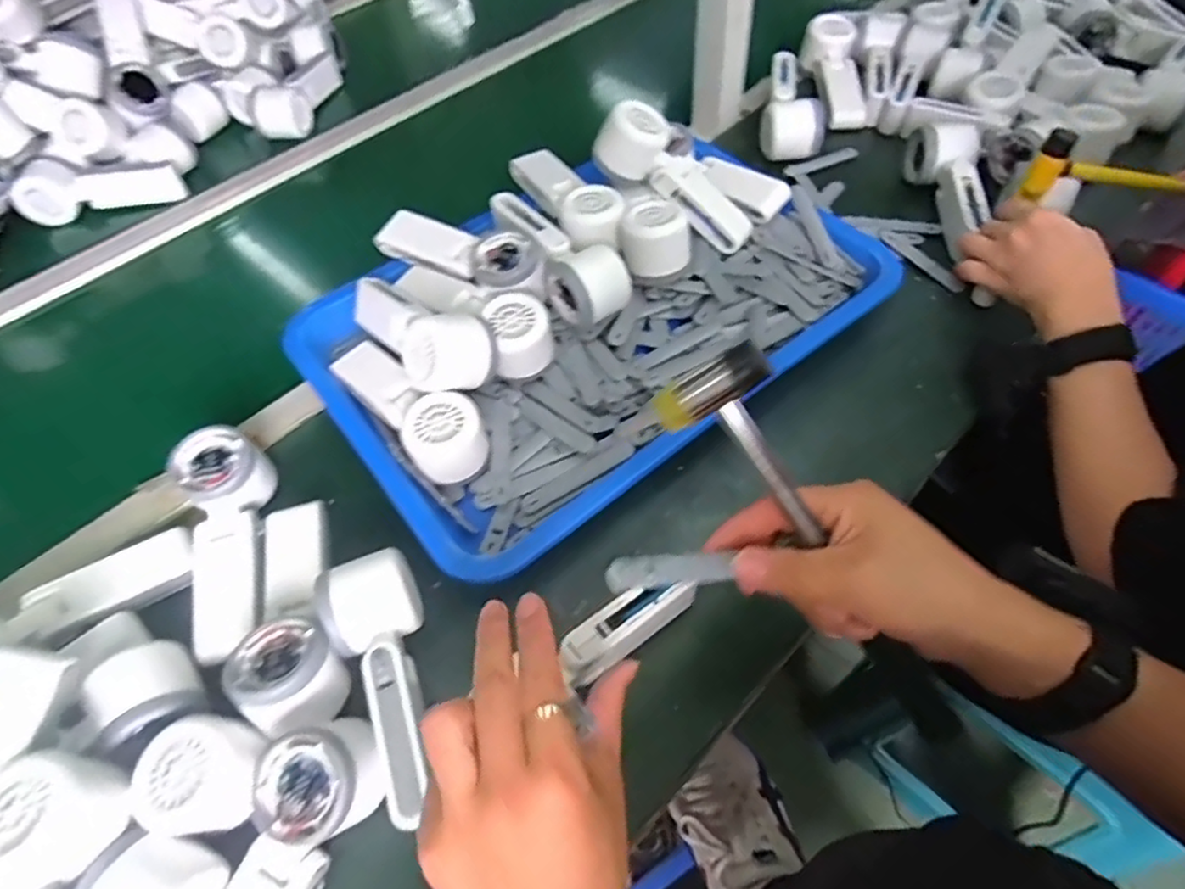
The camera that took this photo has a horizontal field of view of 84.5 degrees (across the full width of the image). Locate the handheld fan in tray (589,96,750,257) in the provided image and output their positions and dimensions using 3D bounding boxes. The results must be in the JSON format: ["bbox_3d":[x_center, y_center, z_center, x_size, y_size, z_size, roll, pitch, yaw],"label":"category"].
[{"bbox_3d":[0.078,-0.243,0.601,0.164,0.047,0.053,39,62,-6],"label":"handheld fan in tray"}]

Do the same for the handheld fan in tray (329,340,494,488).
[{"bbox_3d":[-0.144,-0.036,0.517,0.060,0.050,0.170,-37,60,-20],"label":"handheld fan in tray"}]

